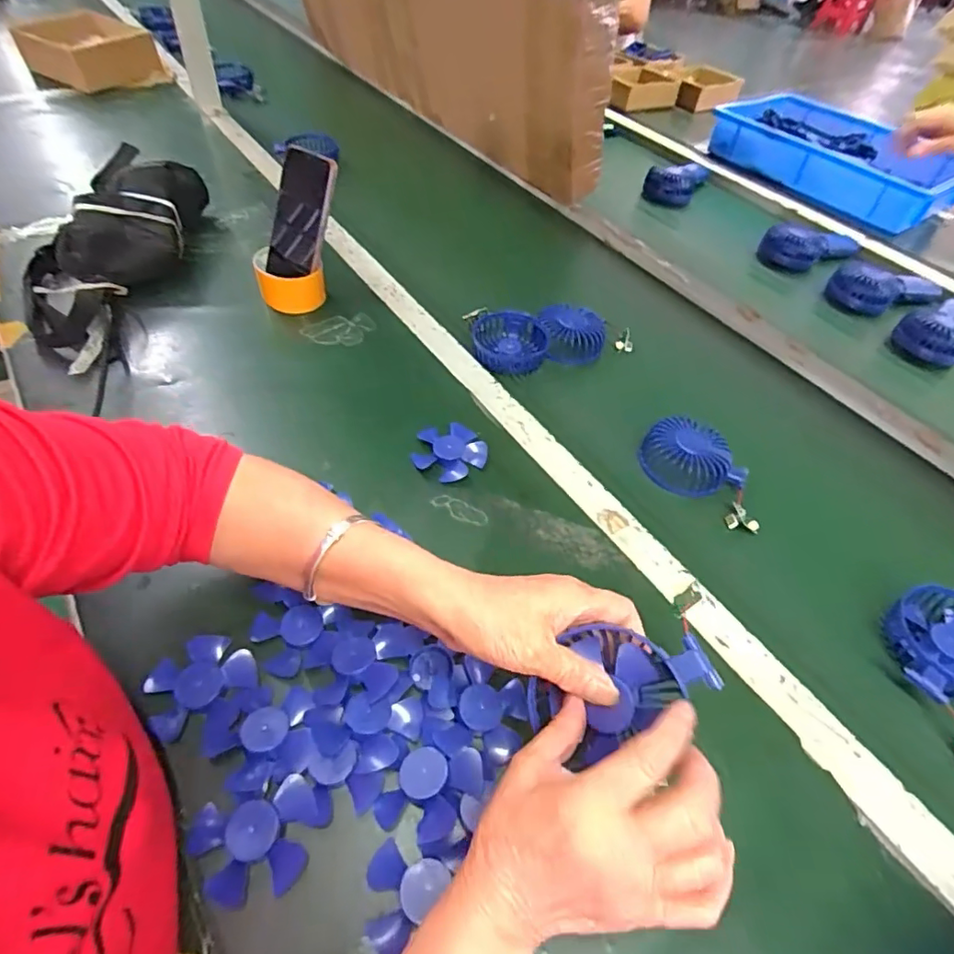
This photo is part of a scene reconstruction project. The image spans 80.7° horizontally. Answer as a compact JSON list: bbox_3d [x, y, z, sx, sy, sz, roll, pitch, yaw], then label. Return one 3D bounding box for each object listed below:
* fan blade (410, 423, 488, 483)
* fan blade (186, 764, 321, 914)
[{"bbox_3d":[-0.028,-0.026,0.553,0.068,0.009,0.066,3,50,-3],"label":"fan blade"},{"bbox_3d":[-0.138,0.217,0.343,0.068,0.011,0.071,6,50,0],"label":"fan blade"}]

